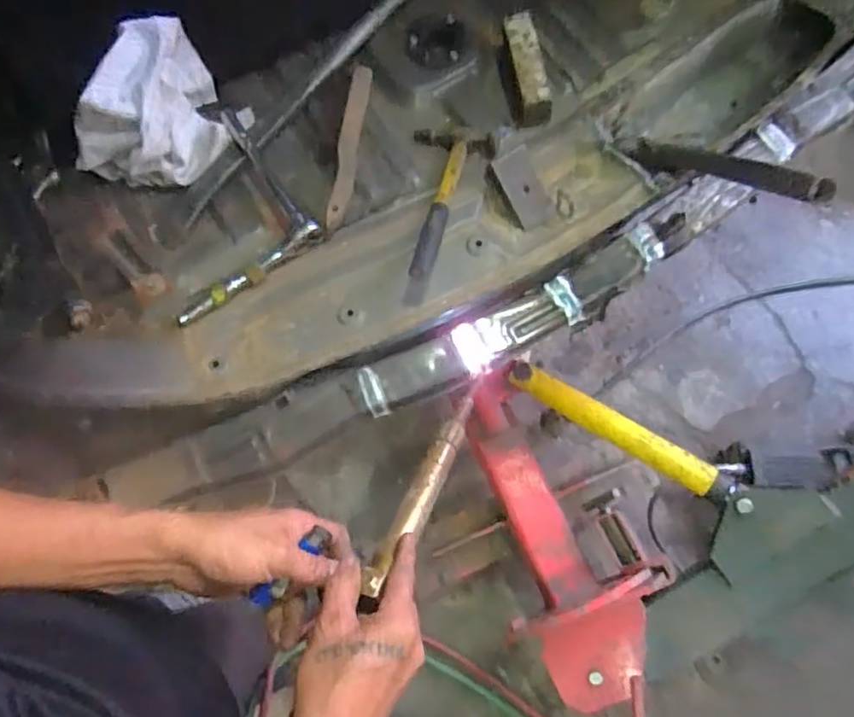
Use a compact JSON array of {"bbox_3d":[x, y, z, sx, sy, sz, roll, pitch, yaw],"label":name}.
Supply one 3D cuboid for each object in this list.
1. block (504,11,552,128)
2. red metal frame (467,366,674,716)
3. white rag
[{"bbox_3d":[0.132,-0.387,0.797,0.040,0.036,0.154,-8,82,0],"label":"block"},{"bbox_3d":[0.275,0.343,1.162,0.289,0.182,0.658,-10,69,-1],"label":"red metal frame"},{"bbox_3d":[-0.329,-0.308,0.746,0.143,0.109,0.208,31,74,13],"label":"white rag"}]

